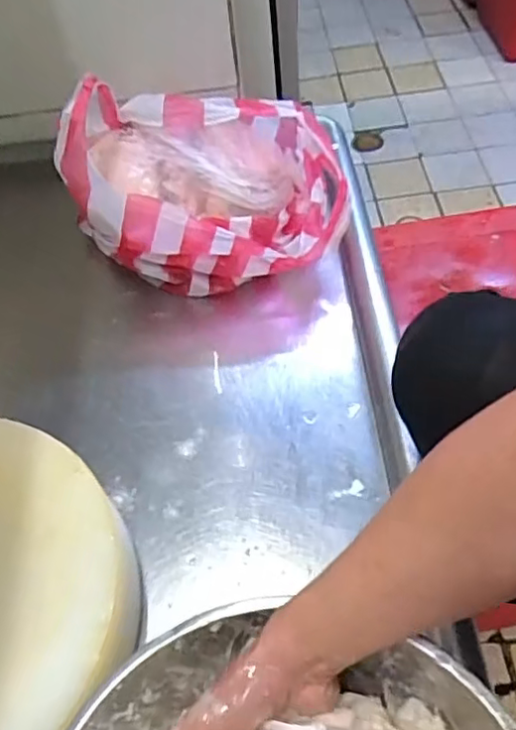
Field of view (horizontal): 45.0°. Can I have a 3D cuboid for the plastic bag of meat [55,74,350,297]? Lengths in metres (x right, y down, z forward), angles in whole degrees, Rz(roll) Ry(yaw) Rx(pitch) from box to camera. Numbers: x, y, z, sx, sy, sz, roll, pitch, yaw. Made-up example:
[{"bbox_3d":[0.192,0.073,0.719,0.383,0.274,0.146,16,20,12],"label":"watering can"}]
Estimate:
[{"bbox_3d":[-0.053,-0.234,0.758,0.306,0.206,0.195,4,54,9],"label":"plastic bag of meat"}]

